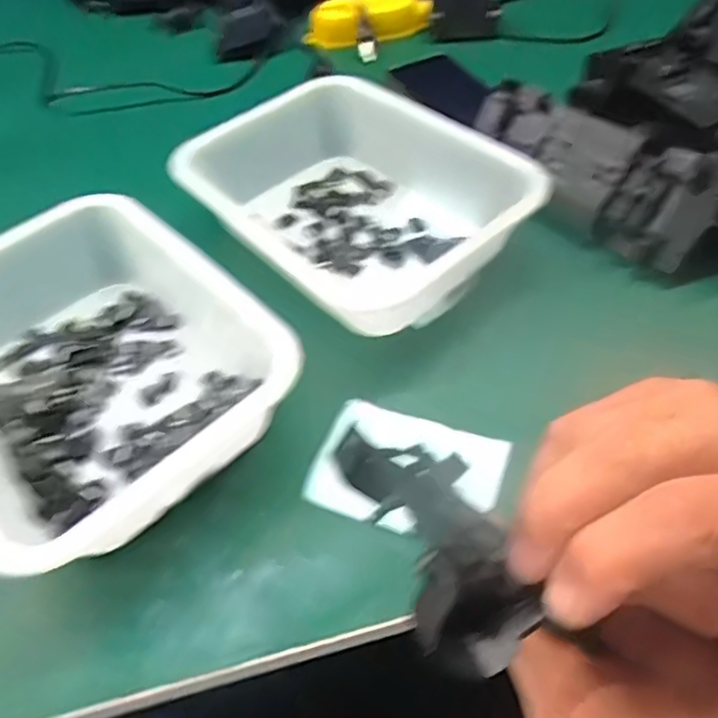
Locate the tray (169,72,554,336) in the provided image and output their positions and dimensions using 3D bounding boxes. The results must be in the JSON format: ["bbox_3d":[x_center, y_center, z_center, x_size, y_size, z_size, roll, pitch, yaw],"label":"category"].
[{"bbox_3d":[0.001,-0.126,0.459,0.253,0.063,0.175,31,60,27],"label":"tray"}]

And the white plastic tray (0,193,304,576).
[{"bbox_3d":[-0.170,0.003,0.375,0.185,0.066,0.247,-38,57,-22],"label":"white plastic tray"}]

